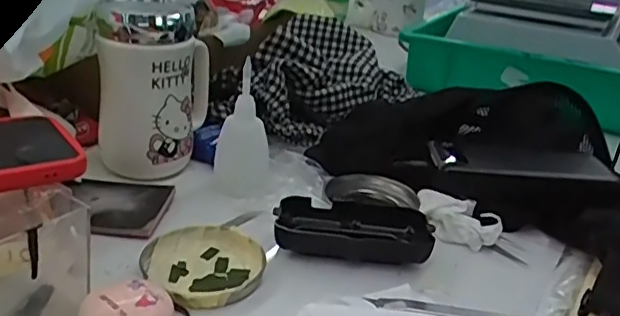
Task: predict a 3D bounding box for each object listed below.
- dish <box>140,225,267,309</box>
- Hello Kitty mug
[{"bbox_3d":[-0.067,0.068,0.397,0.073,0.009,0.079,6,25,-3],"label":"dish"},{"bbox_3d":[-0.131,-0.051,0.513,0.077,0.105,0.086,8,25,1],"label":"Hello Kitty mug"}]

